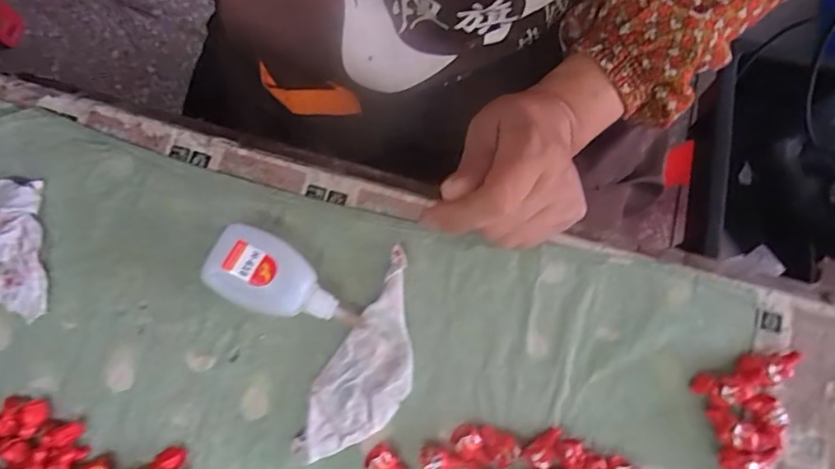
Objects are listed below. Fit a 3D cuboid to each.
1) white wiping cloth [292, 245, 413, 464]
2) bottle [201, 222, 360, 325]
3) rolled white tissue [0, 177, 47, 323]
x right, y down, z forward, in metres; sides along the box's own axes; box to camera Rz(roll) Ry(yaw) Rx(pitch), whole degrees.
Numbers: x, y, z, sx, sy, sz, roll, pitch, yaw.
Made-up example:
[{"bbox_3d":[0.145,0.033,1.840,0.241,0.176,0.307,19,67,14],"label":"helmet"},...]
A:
[{"bbox_3d":[-0.027,0.077,0.312,0.048,0.010,0.129,25,76,5],"label":"white wiping cloth"},{"bbox_3d":[-0.079,0.030,0.312,0.093,0.027,0.042,25,76,5],"label":"bottle"},{"bbox_3d":[-0.246,0.007,0.317,0.026,0.020,0.088,-11,76,-4],"label":"rolled white tissue"}]

